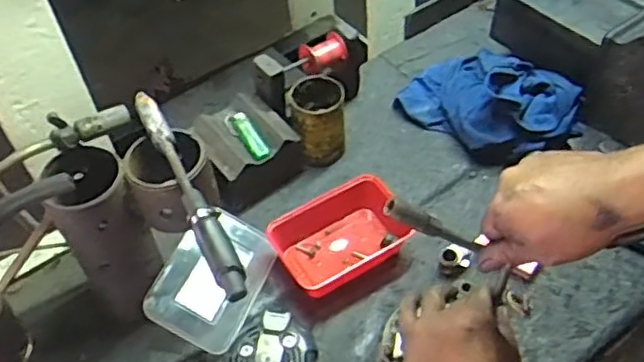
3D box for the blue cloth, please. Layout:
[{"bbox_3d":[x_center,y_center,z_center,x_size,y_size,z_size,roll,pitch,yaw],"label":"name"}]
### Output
[{"bbox_3d":[0.258,-0.132,1.000,0.252,0.095,0.173,35,61,29],"label":"blue cloth"}]

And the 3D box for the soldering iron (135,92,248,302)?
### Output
[{"bbox_3d":[-0.135,0.005,0.670,0.026,0.028,0.273,-23,52,-14],"label":"soldering iron"}]

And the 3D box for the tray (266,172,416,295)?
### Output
[{"bbox_3d":[0.030,0.076,0.891,0.176,0.065,0.121,-26,52,-16],"label":"tray"}]

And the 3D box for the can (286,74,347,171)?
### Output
[{"bbox_3d":[-0.006,-0.085,0.972,0.077,0.104,0.083,-3,50,3],"label":"can"}]

